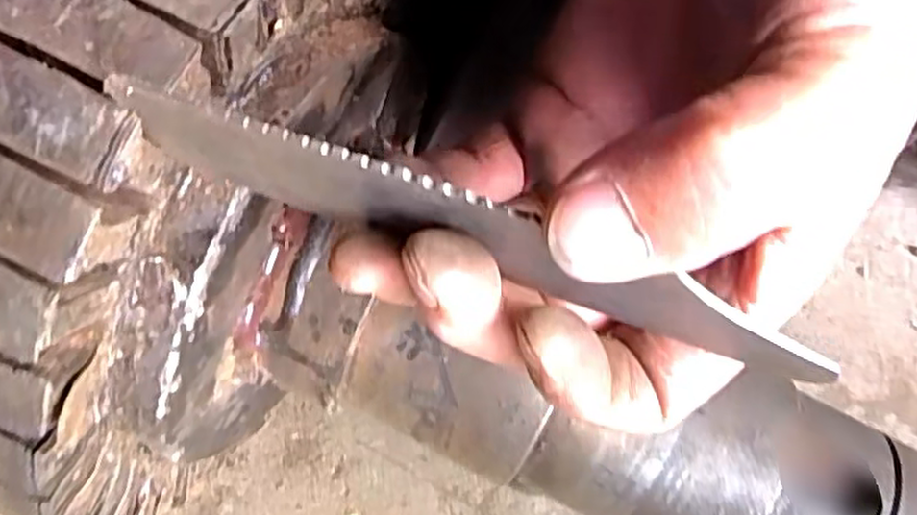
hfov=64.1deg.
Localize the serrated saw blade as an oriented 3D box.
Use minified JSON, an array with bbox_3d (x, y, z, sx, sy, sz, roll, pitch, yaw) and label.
[{"bbox_3d":[0.001,-0.004,0.150,0.150,0.038,0.004,21,68,4],"label":"serrated saw blade"}]

